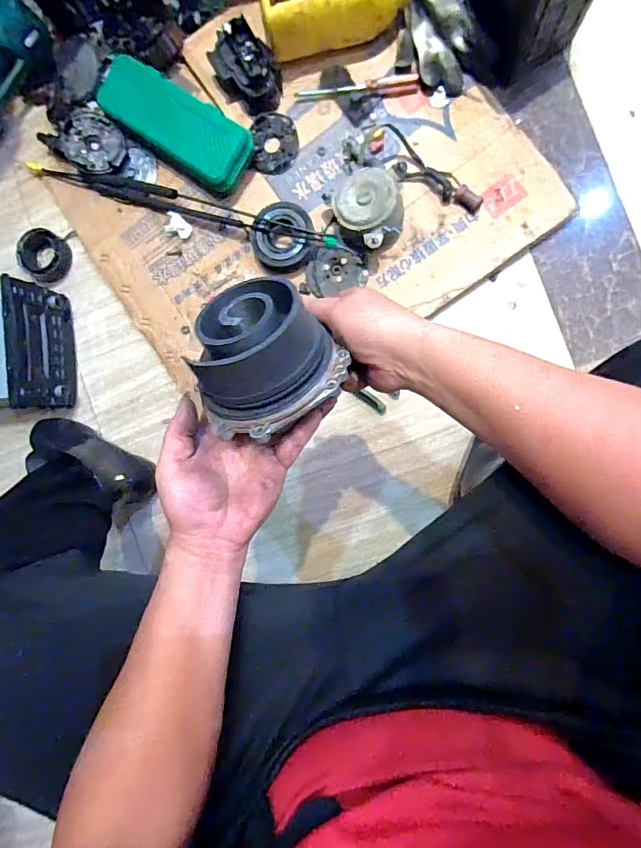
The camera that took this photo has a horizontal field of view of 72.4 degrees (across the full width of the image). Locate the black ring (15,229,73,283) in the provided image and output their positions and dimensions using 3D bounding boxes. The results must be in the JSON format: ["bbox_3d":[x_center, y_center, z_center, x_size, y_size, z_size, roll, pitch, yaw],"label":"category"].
[{"bbox_3d":[-0.505,-0.308,0.802,0.078,0.042,0.085,0,90,7],"label":"black ring"}]

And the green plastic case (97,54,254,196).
[{"bbox_3d":[-0.247,-0.500,0.727,0.302,0.046,0.105,38,98,7],"label":"green plastic case"}]

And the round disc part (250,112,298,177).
[{"bbox_3d":[-0.076,-0.474,0.739,0.078,0.006,0.092,-4,99,10],"label":"round disc part"}]

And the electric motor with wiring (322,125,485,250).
[{"bbox_3d":[0.110,-0.387,0.682,0.212,0.071,0.200,0,90,7],"label":"electric motor with wiring"}]

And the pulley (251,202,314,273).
[{"bbox_3d":[-0.061,-0.304,0.717,0.096,0.033,0.105,-6,90,7],"label":"pulley"}]

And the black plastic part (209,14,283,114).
[{"bbox_3d":[-0.121,-0.577,0.713,0.082,0.055,0.124,-42,84,9],"label":"black plastic part"}]

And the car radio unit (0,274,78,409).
[{"bbox_3d":[-0.558,-0.126,0.777,0.191,0.126,0.208,-6,91,11],"label":"car radio unit"}]

